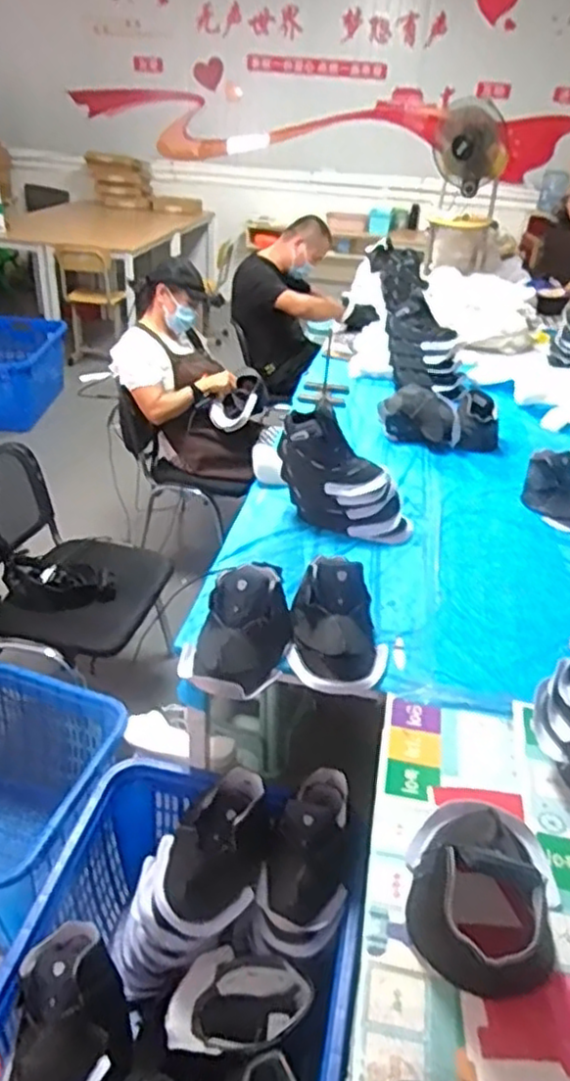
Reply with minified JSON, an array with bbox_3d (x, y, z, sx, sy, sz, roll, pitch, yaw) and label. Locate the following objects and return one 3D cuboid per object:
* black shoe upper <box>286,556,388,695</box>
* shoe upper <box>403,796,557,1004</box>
[{"bbox_3d":[0.104,0.151,1.324,0.183,0.152,0.216,4,33,2],"label":"black shoe upper"},{"bbox_3d":[0.262,0.430,0.913,0.194,0.148,0.253,17,36,21],"label":"shoe upper"}]

